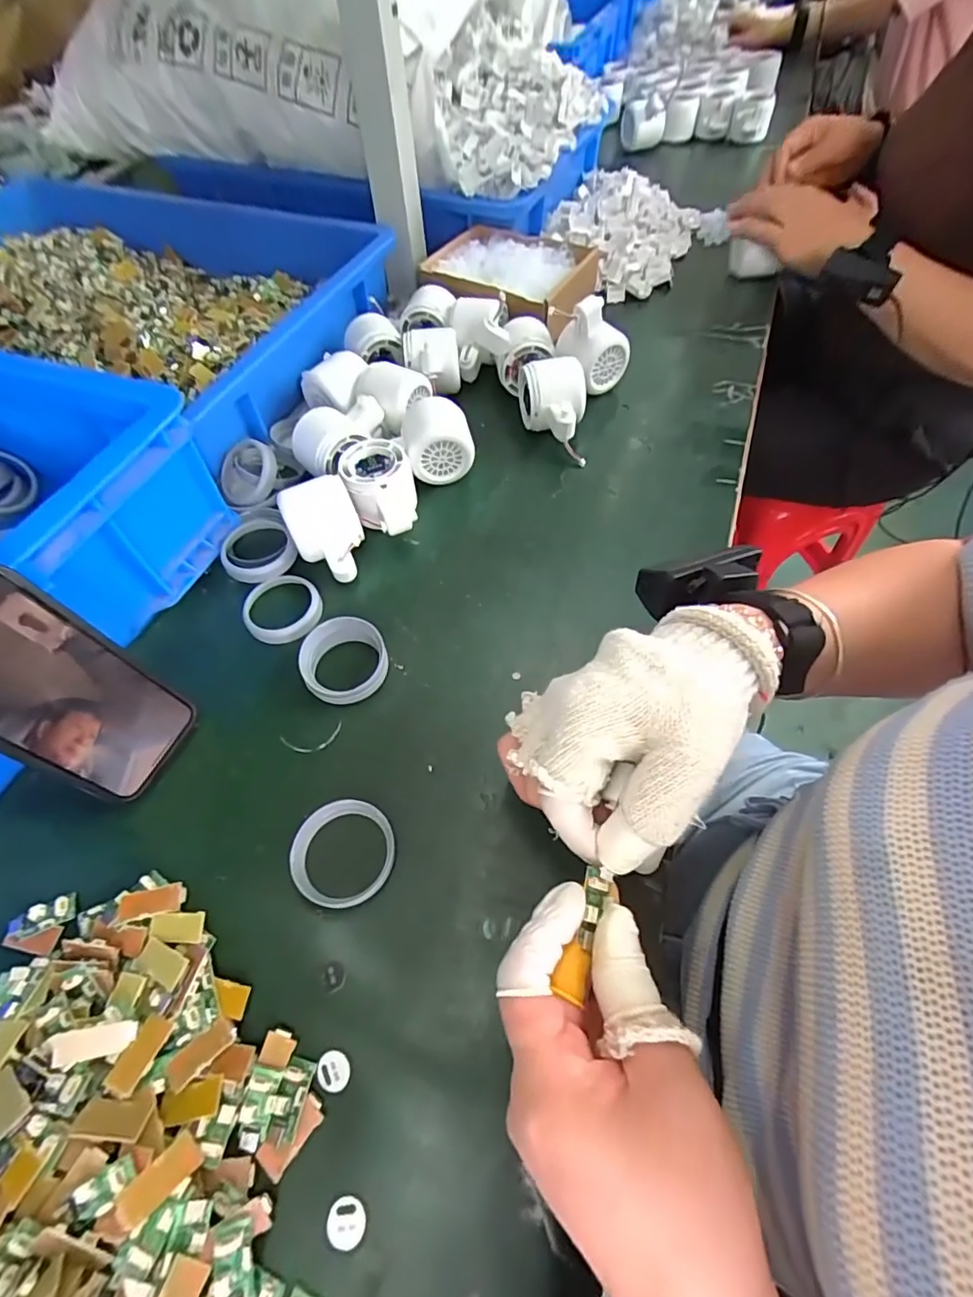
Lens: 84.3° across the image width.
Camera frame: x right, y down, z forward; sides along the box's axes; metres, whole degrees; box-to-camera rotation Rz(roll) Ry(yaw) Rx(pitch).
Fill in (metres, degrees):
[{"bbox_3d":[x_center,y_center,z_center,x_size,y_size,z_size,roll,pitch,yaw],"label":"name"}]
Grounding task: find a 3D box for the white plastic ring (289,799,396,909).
[{"bbox_3d":[-0.083,0.119,0.314,0.058,0.011,0.059,-2,58,4],"label":"white plastic ring"}]

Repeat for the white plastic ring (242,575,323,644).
[{"bbox_3d":[-0.155,-0.031,0.412,0.057,0.011,0.055,-2,58,4],"label":"white plastic ring"}]

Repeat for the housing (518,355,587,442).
[{"bbox_3d":[0.060,-0.218,0.489,0.058,0.057,0.069,-1,58,4],"label":"housing"}]

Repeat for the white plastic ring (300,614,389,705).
[{"bbox_3d":[-0.101,0.008,0.381,0.059,0.025,0.055,-24,59,-10],"label":"white plastic ring"}]

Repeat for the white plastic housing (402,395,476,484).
[{"bbox_3d":[-0.042,-0.179,0.471,0.056,0.055,0.049,-11,58,-2],"label":"white plastic housing"}]

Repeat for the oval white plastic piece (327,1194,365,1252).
[{"bbox_3d":[-0.062,0.255,0.239,0.017,0.004,0.017,8,59,9],"label":"oval white plastic piece"}]

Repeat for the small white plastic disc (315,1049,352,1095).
[{"bbox_3d":[-0.075,0.207,0.263,0.017,0.004,0.016,6,59,8],"label":"small white plastic disc"}]

